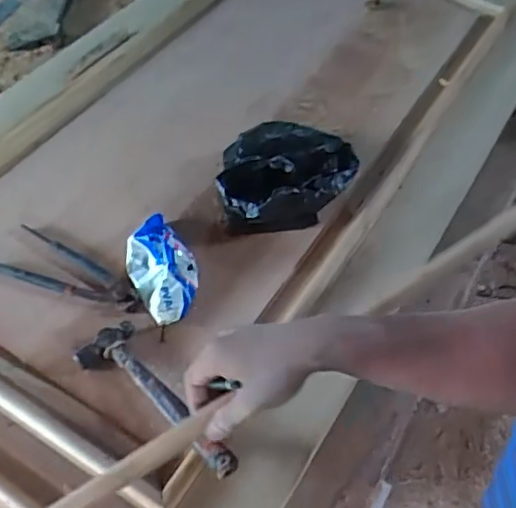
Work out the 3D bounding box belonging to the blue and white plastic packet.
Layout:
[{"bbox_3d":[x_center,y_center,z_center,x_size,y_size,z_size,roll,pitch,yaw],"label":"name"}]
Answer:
[{"bbox_3d":[-0.129,0.007,0.805,0.085,0.046,0.172,-20,54,-13],"label":"blue and white plastic packet"}]

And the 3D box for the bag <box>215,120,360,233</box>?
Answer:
[{"bbox_3d":[0.040,-0.105,0.884,0.189,0.074,0.164,7,52,7],"label":"bag"}]

